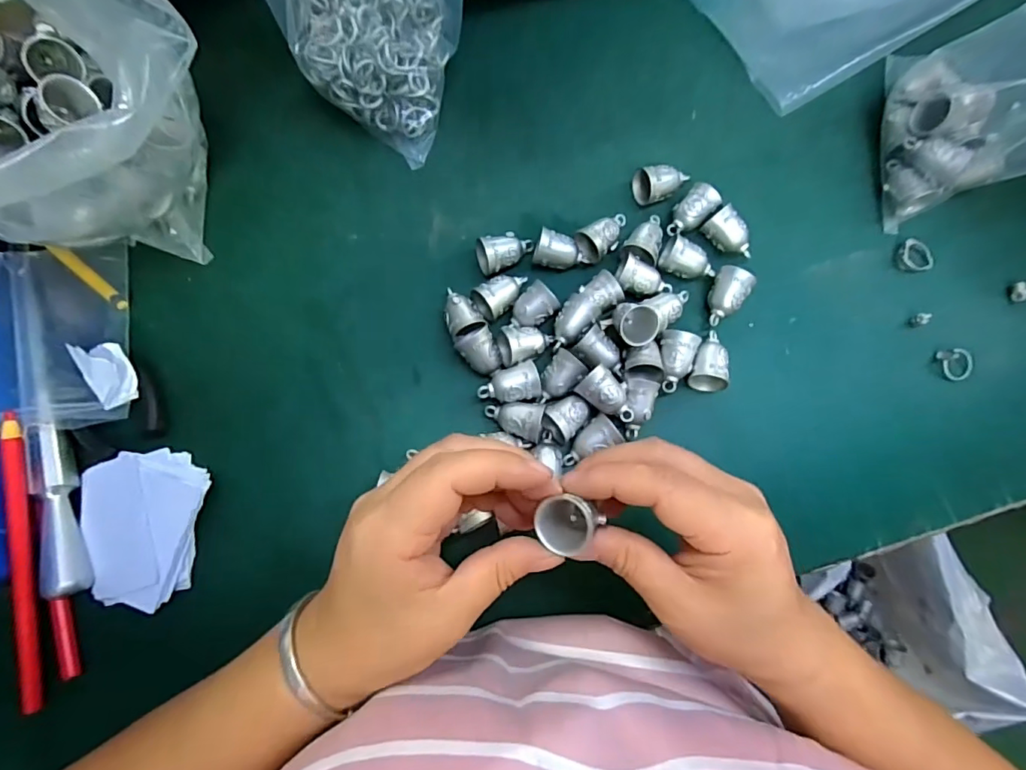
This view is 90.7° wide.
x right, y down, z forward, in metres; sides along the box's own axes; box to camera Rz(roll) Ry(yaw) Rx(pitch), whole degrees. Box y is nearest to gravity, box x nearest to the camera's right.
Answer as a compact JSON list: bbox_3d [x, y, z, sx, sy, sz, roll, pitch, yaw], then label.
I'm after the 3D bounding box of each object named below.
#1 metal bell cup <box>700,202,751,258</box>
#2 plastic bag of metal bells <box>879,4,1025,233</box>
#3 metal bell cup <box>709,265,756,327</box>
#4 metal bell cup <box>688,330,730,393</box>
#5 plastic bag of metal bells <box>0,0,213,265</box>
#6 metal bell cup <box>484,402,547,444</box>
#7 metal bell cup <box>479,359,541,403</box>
[{"bbox_3d":[0.147,-0.102,0.342,0.035,0.023,0.019,41,81,8],"label":"metal bell cup"},{"bbox_3d":[0.303,-0.188,0.314,0.084,0.111,0.132,-1,78,0],"label":"plastic bag of metal bells"},{"bbox_3d":[0.138,-0.057,0.334,0.022,0.022,0.035,33,80,6],"label":"metal bell cup"},{"bbox_3d":[0.124,-0.016,0.324,0.022,0.019,0.039,1,78,0],"label":"metal bell cup"},{"bbox_3d":[-0.232,-0.135,0.279,0.139,0.154,0.140,28,80,5],"label":"plastic bag of metal bells"},{"bbox_3d":[0.000,0.020,0.313,0.035,0.021,0.023,14,79,3],"label":"metal bell cup"},{"bbox_3d":[-0.002,0.000,0.317,0.038,0.023,0.022,-7,78,-2],"label":"metal bell cup"}]

